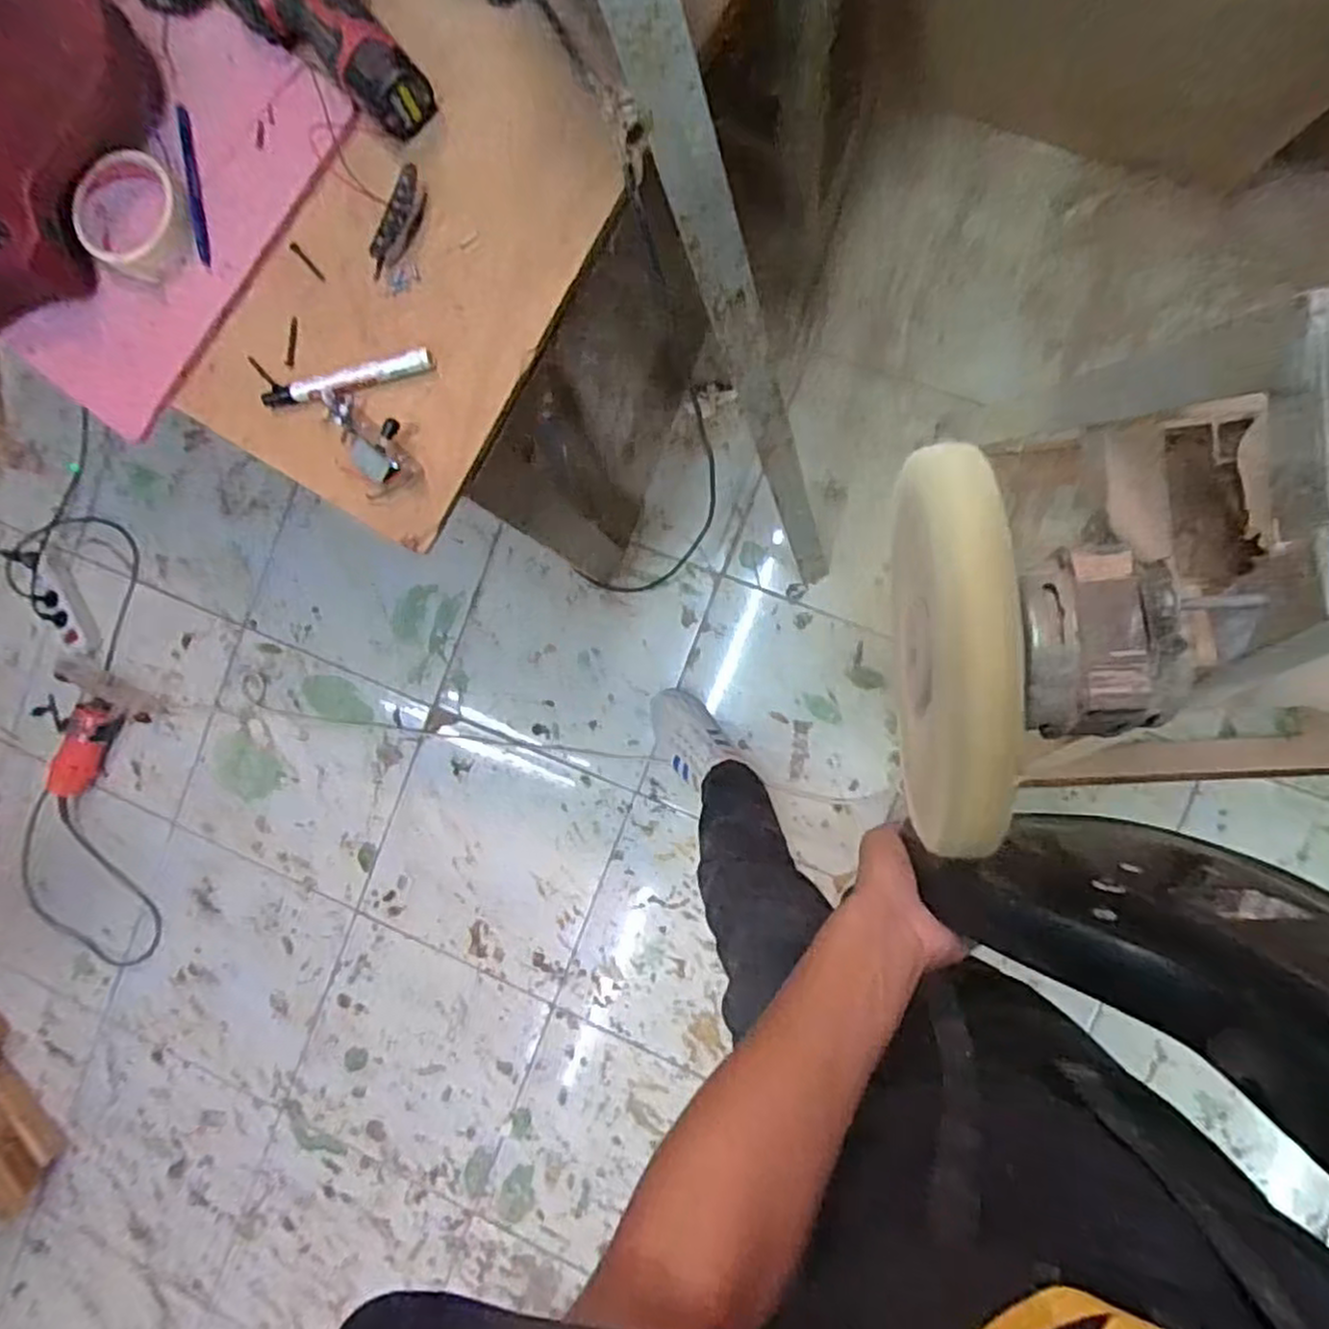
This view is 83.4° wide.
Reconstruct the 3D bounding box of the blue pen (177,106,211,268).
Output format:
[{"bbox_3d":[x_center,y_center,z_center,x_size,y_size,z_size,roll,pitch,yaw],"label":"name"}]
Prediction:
[{"bbox_3d":[-0.385,-0.389,0.610,0.011,0.008,0.128,-8,88,9],"label":"blue pen"}]

